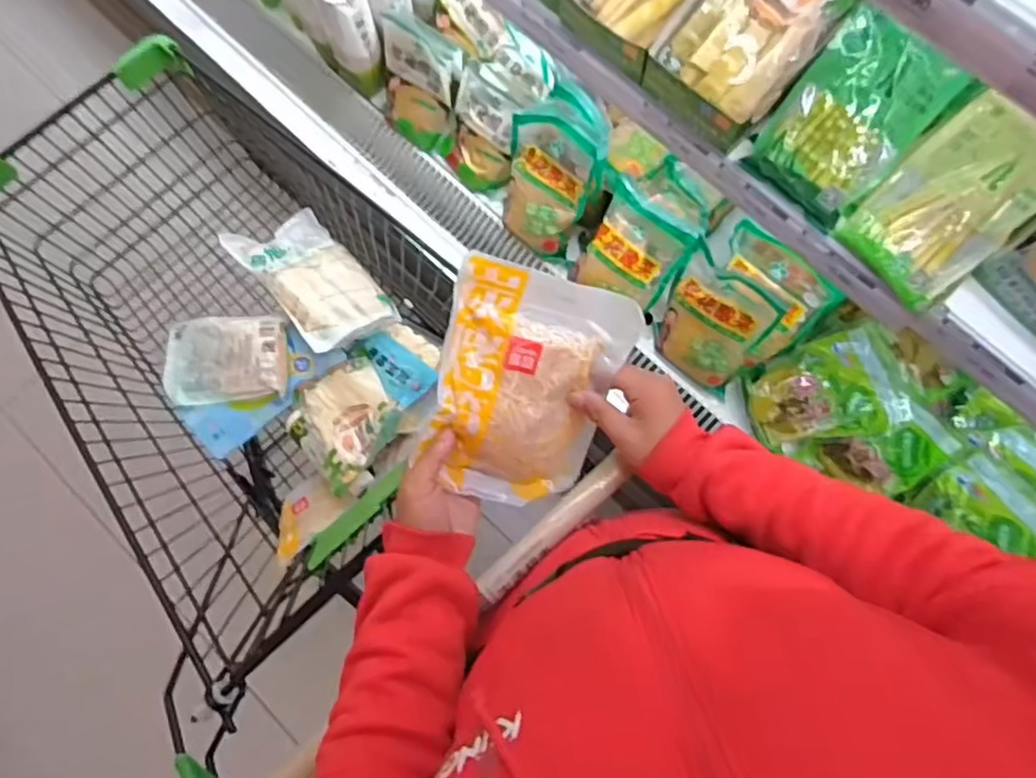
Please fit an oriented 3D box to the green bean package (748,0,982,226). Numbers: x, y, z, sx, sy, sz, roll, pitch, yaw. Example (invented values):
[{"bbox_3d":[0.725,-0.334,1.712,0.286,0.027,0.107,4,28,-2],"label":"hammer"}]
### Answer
[{"bbox_3d":[0.355,-0.286,0.727,0.134,0.019,0.187,41,119,7],"label":"green bean package"}]

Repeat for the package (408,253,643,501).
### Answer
[{"bbox_3d":[0.002,0.005,0.558,0.142,0.027,0.201,13,109,-12],"label":"package"}]

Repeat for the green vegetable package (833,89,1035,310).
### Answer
[{"bbox_3d":[0.454,-0.192,0.707,0.192,0.042,0.134,-44,74,21],"label":"green vegetable package"}]

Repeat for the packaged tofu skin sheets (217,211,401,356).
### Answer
[{"bbox_3d":[-0.317,-0.173,1.074,0.162,0.048,0.257,-36,73,-30],"label":"packaged tofu skin sheets"}]

